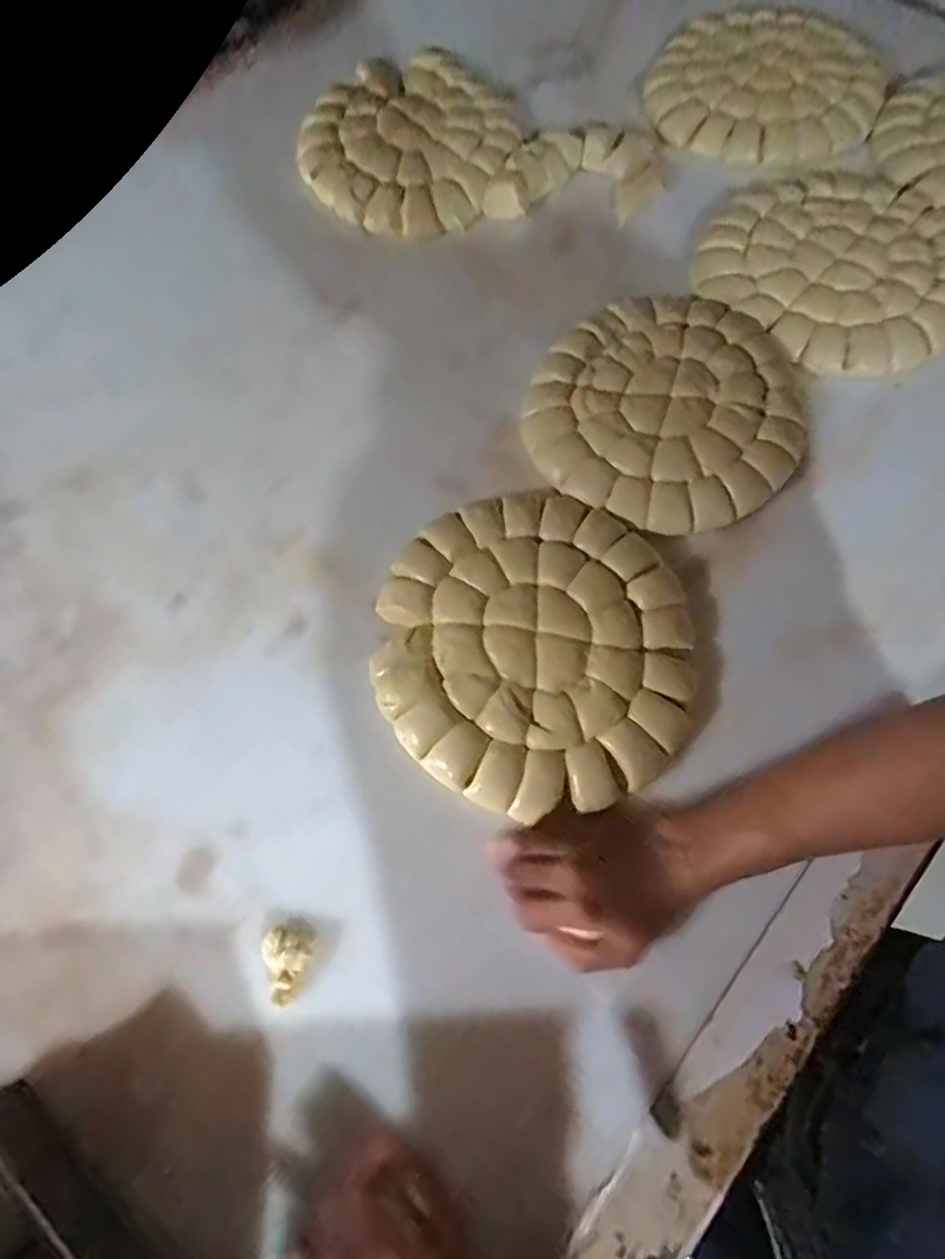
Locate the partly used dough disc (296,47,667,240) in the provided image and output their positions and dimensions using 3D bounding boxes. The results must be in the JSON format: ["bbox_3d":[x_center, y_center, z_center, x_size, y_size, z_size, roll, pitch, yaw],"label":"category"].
[{"bbox_3d":[0.005,-0.601,0.745,0.413,0.031,0.305,-2,70,1],"label":"partly used dough disc"}]

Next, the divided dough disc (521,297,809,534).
[{"bbox_3d":[0.193,-0.223,0.606,0.250,0.018,0.257,-1,70,2],"label":"divided dough disc"}]

